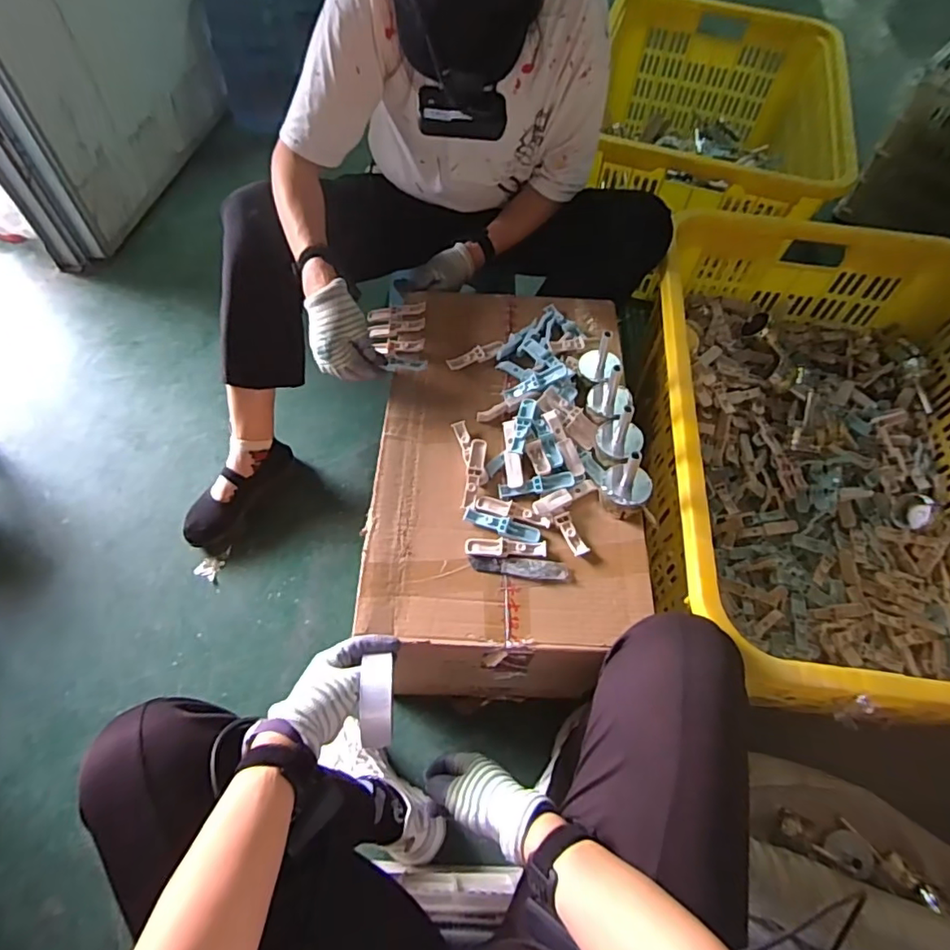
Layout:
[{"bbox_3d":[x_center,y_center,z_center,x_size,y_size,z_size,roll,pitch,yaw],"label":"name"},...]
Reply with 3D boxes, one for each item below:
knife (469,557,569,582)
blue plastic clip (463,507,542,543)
[{"bbox_3d":[0.054,0.114,0.680,0.119,0.004,0.023,5,60,0],"label":"knife"},{"bbox_3d":[0.034,0.065,0.702,0.099,0.008,0.023,18,61,7],"label":"blue plastic clip"}]

